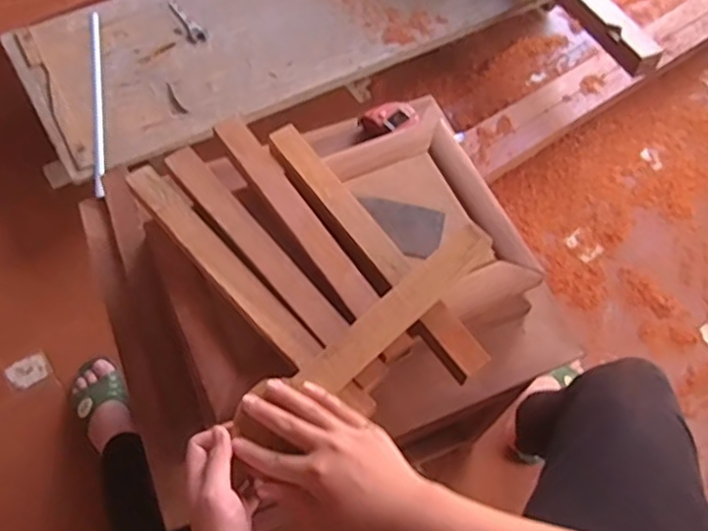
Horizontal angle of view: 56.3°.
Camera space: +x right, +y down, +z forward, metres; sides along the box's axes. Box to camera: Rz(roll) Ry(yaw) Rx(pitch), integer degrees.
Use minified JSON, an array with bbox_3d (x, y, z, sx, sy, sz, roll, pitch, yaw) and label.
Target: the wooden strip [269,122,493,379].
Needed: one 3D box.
[{"bbox_3d":[0.020,-0.026,0.677,0.033,0.014,0.330,-32,69,-18],"label":"wooden strip"}]

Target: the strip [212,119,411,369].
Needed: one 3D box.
[{"bbox_3d":[-0.050,-0.038,0.687,0.033,0.018,0.323,-31,68,-18],"label":"strip"}]

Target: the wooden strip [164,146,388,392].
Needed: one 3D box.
[{"bbox_3d":[-0.085,-0.007,0.667,0.032,0.011,0.325,-36,70,-19],"label":"wooden strip"}]

